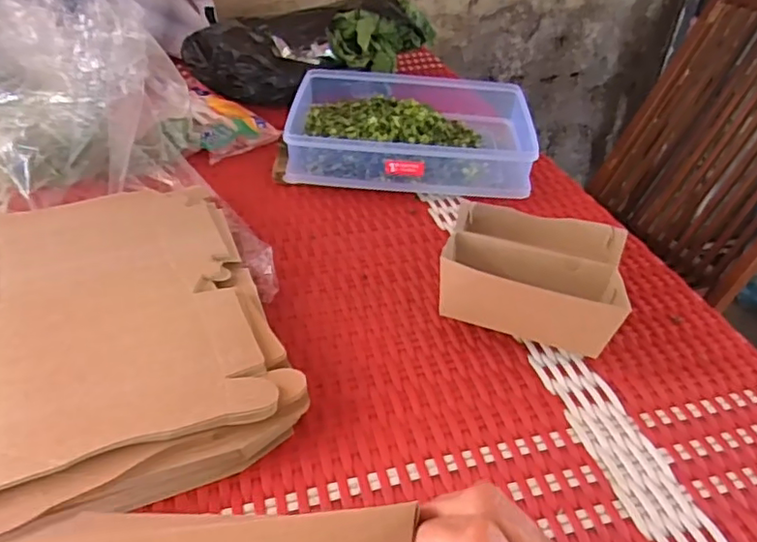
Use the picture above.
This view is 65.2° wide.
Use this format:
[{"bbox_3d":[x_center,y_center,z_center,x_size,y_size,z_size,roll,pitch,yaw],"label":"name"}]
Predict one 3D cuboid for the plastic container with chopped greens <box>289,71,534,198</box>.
[{"bbox_3d":[0.038,-0.160,0.702,0.266,0.075,0.179,5,37,2],"label":"plastic container with chopped greens"}]

